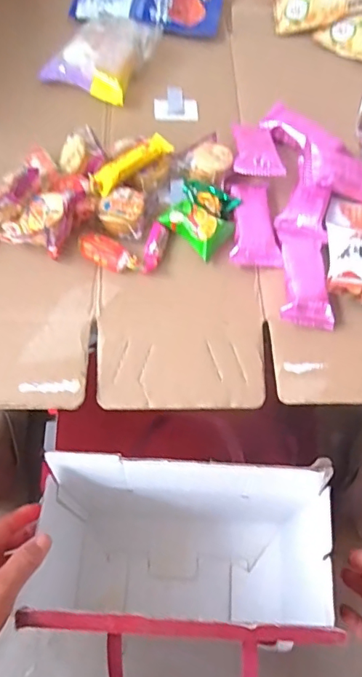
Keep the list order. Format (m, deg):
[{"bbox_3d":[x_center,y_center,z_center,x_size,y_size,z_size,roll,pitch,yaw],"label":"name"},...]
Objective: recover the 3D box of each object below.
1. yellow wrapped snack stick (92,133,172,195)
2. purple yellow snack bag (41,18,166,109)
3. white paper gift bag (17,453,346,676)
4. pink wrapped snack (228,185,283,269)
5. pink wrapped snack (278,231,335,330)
[{"bbox_3d":[-0.044,-0.160,0.454,0.081,0.011,0.022,-37,69,-22],"label":"yellow wrapped snack stick"},{"bbox_3d":[-0.087,-0.308,0.544,0.093,0.029,0.105,21,61,8],"label":"purple yellow snack bag"},{"bbox_3d":[0.013,0.224,0.527,0.286,0.260,0.140,3,63,1],"label":"white paper gift bag"},{"bbox_3d":[0.068,-0.103,0.452,0.043,0.020,0.081,5,60,-1],"label":"pink wrapped snack"},{"bbox_3d":[0.104,-0.048,0.425,0.040,0.023,0.085,3,60,-2],"label":"pink wrapped snack"}]

